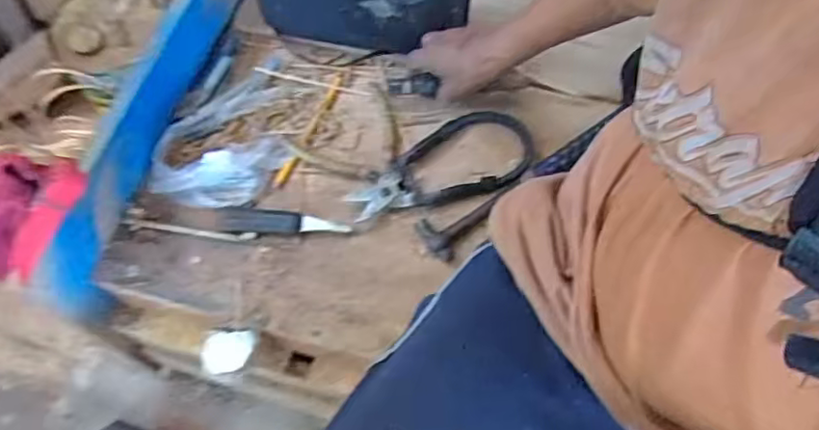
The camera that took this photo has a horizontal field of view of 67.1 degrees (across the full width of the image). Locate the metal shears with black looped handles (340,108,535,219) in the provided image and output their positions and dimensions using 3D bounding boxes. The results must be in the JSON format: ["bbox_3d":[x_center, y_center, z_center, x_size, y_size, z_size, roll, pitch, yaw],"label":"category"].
[{"bbox_3d":[0.038,-0.063,0.675,0.212,0.018,0.106,-13,65,-6],"label":"metal shears with black looped handles"}]

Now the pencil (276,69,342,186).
[{"bbox_3d":[-0.111,-0.099,0.698,0.014,0.009,0.168,19,65,9],"label":"pencil"}]

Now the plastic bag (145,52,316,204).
[{"bbox_3d":[-0.186,-0.092,0.677,0.115,0.038,0.210,34,69,15],"label":"plastic bag"}]

